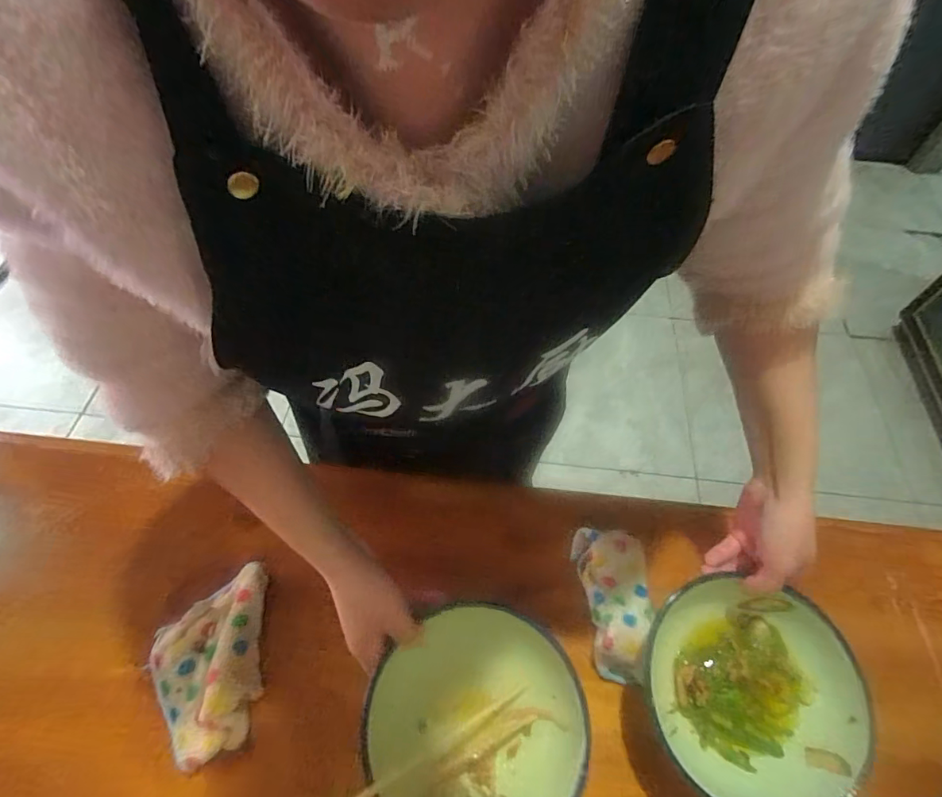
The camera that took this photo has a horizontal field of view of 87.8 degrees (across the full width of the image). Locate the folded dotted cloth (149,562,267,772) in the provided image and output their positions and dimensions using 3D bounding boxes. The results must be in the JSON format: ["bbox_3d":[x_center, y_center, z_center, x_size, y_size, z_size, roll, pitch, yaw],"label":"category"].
[{"bbox_3d":[-0.248,0.242,0.453,0.102,0.046,0.154,-7,58,-6],"label":"folded dotted cloth"}]

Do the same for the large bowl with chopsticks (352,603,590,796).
[{"bbox_3d":[0.000,0.266,0.403,0.181,0.072,0.183,12,58,6],"label":"large bowl with chopsticks"}]

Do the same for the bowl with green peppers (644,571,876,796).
[{"bbox_3d":[0.237,0.251,0.419,0.156,0.055,0.166,1,57,-1],"label":"bowl with green peppers"}]

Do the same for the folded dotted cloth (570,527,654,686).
[{"bbox_3d":[0.141,0.199,0.483,0.067,0.040,0.135,4,57,1],"label":"folded dotted cloth"}]

